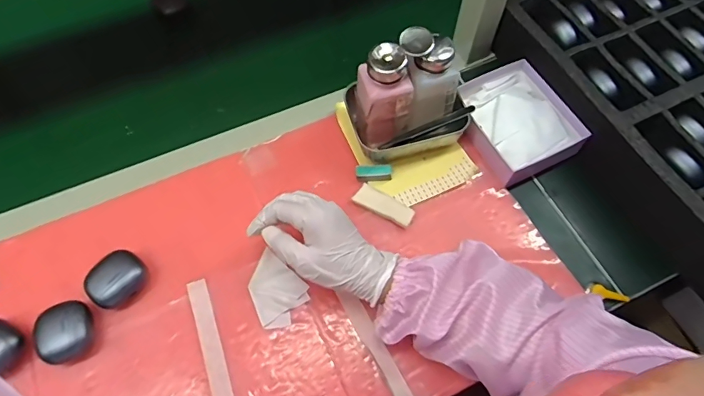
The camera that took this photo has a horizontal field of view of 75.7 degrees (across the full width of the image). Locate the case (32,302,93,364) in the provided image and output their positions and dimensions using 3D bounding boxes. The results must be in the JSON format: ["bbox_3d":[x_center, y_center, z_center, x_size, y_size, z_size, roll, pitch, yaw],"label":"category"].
[{"bbox_3d":[-0.282,0.132,0.446,0.045,0.027,0.055,-14,64,-7],"label":"case"}]

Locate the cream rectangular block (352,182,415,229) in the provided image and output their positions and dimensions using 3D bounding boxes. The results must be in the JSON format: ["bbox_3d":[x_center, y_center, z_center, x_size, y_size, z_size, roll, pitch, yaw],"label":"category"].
[{"bbox_3d":[0.037,0.009,0.516,0.069,0.010,0.026,27,66,14],"label":"cream rectangular block"}]

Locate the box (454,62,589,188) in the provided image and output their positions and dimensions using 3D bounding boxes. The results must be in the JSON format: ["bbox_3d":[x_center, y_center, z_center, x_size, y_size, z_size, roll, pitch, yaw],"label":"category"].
[{"bbox_3d":[0.192,-0.098,0.553,0.118,0.034,0.156,-23,65,-11],"label":"box"}]

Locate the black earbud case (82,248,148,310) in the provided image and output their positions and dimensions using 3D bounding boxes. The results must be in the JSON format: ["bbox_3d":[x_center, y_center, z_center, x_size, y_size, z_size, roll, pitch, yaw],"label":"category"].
[{"bbox_3d":[-0.244,0.085,0.471,0.056,0.021,0.051,-39,69,-18],"label":"black earbud case"}]

